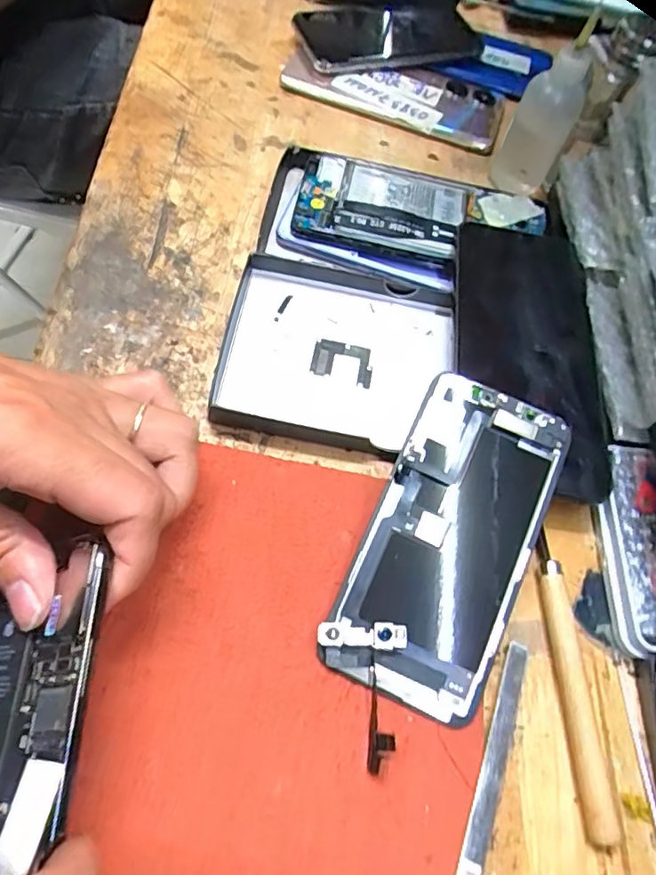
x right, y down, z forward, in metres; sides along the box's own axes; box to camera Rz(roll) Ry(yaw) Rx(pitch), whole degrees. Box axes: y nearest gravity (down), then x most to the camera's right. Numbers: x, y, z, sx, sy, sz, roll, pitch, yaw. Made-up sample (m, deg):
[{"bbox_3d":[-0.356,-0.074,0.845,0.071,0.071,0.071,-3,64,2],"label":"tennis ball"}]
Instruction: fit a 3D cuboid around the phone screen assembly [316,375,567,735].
[{"bbox_3d":[0.053,0.042,0.243,0.066,0.008,0.137,26,75,5],"label":"phone screen assembly"}]

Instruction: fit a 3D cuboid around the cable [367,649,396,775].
[{"bbox_3d":[0.021,0.105,0.219,0.009,0.010,0.042,6,61,-4],"label":"cable"}]

